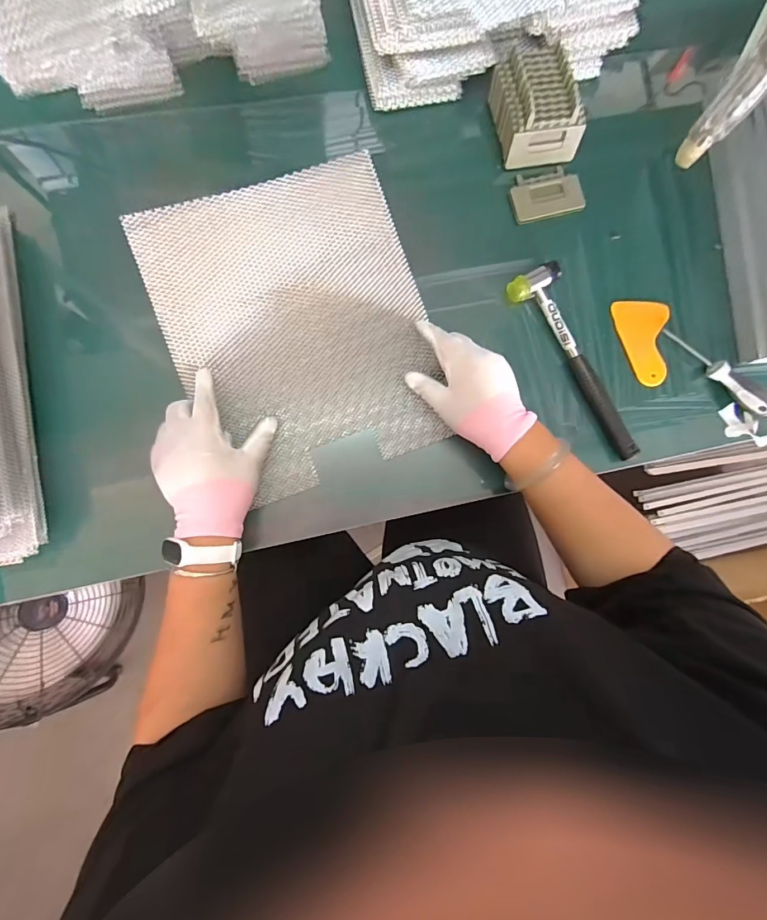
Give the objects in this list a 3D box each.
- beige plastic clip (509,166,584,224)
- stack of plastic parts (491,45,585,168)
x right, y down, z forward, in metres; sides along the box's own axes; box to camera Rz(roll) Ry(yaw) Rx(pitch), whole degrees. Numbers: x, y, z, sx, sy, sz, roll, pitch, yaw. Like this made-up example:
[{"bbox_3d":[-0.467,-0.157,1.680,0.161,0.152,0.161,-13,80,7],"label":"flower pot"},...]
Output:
[{"bbox_3d":[0.194,-0.316,0.508,0.087,0.010,0.059,-14,87,-5],"label":"beige plastic clip"},{"bbox_3d":[0.174,-0.407,0.490,0.088,0.049,0.115,-13,87,-5],"label":"stack of plastic parts"}]

